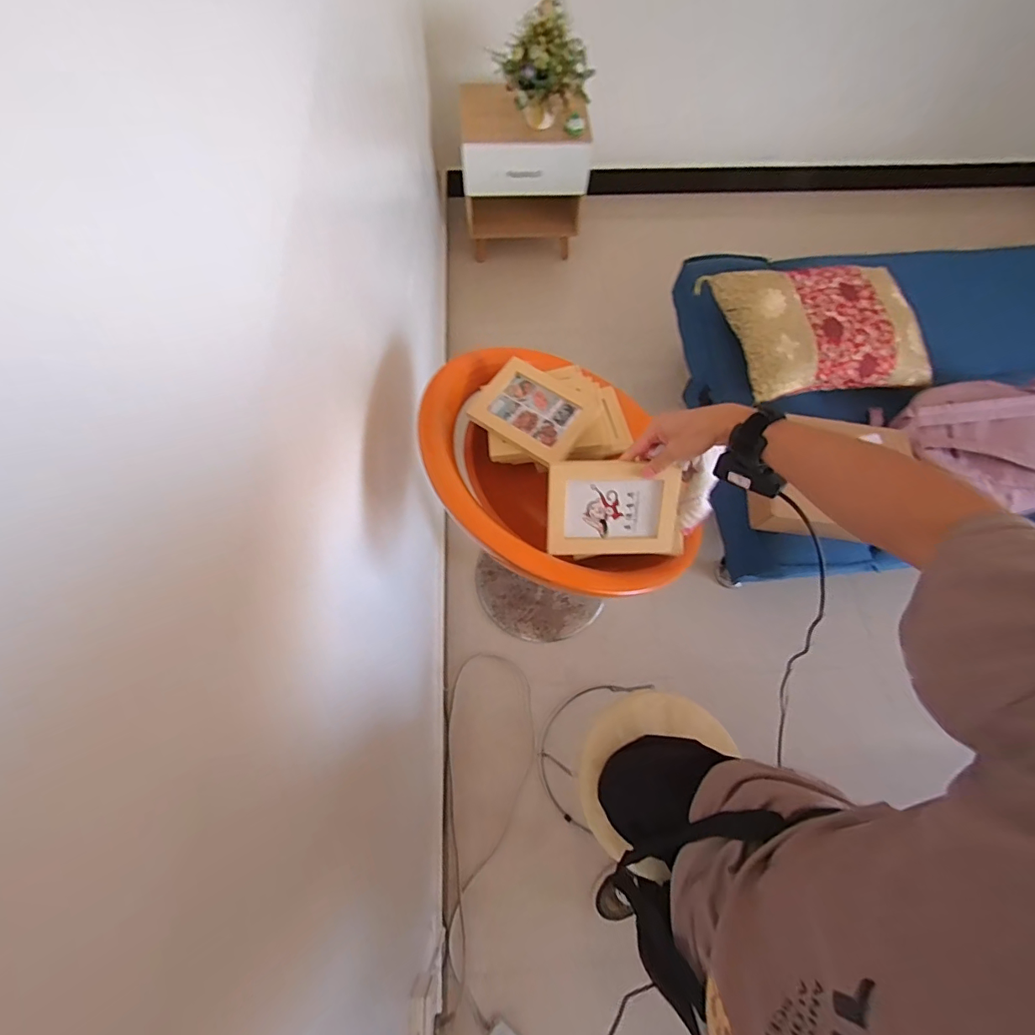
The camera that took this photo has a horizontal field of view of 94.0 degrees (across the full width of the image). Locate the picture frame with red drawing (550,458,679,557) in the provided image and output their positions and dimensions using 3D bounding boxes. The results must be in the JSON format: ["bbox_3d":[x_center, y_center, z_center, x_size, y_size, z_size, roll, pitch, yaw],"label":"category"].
[{"bbox_3d":[0.129,-0.009,0.606,0.182,0.021,0.123,6,113,-4],"label":"picture frame with red drawing"}]

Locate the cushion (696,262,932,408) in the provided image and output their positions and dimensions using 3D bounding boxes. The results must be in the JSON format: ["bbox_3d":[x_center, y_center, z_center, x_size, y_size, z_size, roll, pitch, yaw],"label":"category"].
[{"bbox_3d":[0.781,-0.506,1.250,0.517,0.131,0.363,-11,69,-5],"label":"cushion"}]

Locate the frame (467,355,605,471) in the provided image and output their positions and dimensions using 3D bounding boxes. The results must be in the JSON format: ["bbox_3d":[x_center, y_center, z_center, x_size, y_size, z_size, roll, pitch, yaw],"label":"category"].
[{"bbox_3d":[0.023,-0.159,0.703,0.167,0.022,0.125,34,72,12],"label":"frame"}]

